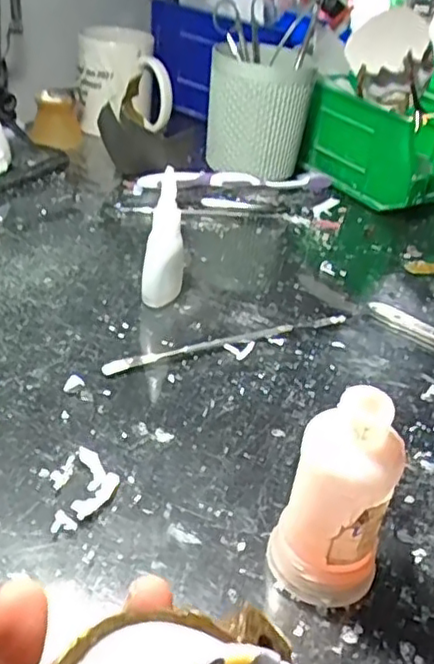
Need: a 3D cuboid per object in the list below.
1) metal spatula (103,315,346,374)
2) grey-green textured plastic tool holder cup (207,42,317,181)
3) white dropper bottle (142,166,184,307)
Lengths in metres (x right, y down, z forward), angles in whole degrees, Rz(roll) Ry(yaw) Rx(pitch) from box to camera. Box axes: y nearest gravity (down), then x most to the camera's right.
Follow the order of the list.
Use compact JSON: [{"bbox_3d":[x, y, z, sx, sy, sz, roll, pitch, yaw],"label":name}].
[{"bbox_3d":[0.009,0.005,0.404,0.163,0.006,0.012,-11,38,-25],"label":"metal spatula"},{"bbox_3d":[0.039,-0.209,0.630,0.094,0.111,0.093,7,34,0],"label":"grey-green textured plastic tool holder cup"},{"bbox_3d":[-0.034,-0.057,0.416,0.018,0.084,0.025,25,38,24],"label":"white dropper bottle"}]

